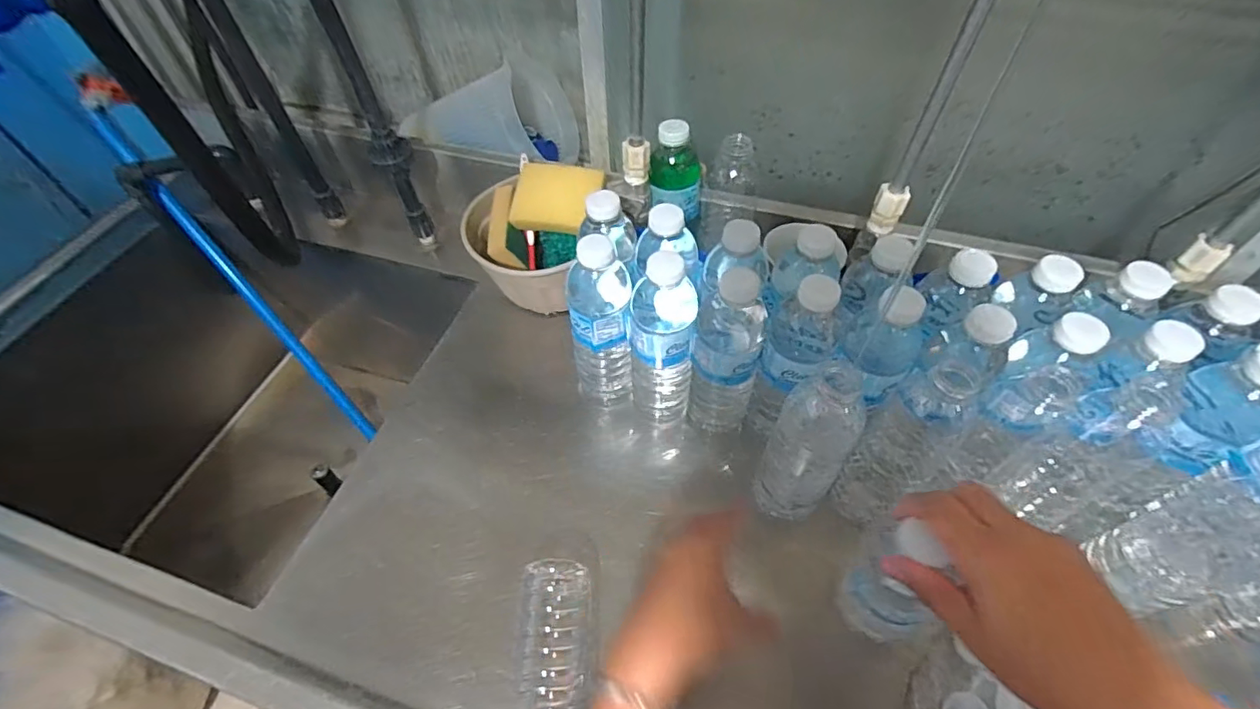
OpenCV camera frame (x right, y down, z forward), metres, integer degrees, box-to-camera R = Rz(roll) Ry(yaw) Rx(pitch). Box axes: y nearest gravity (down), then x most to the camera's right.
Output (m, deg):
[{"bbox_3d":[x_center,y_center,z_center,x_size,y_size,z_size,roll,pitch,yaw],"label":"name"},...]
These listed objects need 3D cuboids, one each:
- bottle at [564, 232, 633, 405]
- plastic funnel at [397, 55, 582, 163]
[{"bbox_3d":[-0.028,-0.021,0.537,0.057,0.196,0.053,-9,53,-5],"label":"bottle"},{"bbox_3d":[-0.180,-0.316,0.737,0.186,0.120,0.136,17,55,13],"label":"plastic funnel"}]

